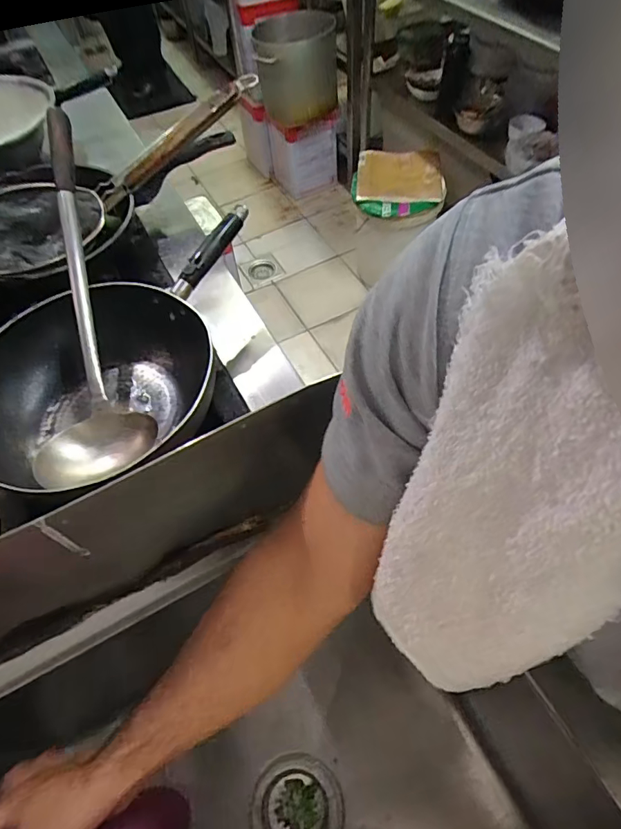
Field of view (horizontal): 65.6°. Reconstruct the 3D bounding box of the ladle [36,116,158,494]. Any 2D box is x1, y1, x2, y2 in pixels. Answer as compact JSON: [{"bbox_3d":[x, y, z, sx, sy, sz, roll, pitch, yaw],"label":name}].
[{"bbox_3d":[-0.284,-0.132,0.589,0.132,0.095,0.459,-11,79,-4],"label":"ladle"}]

